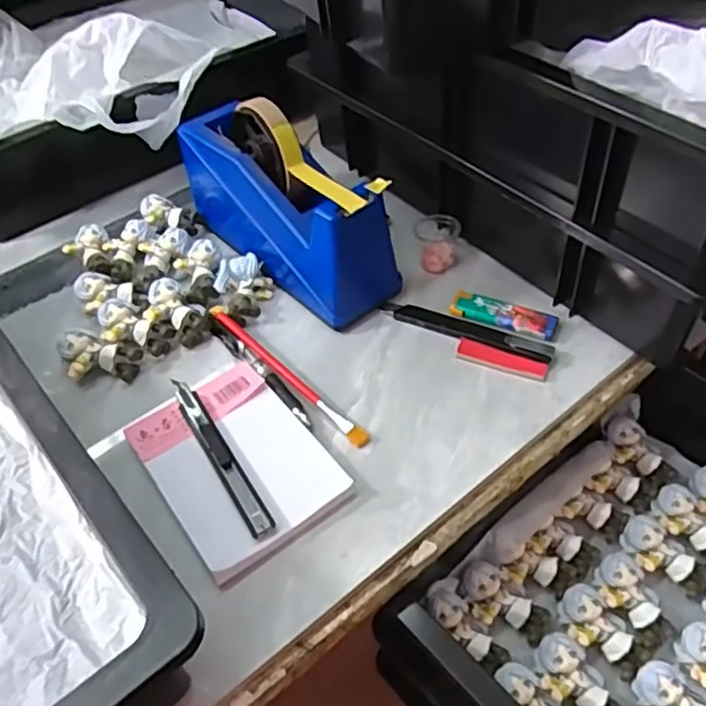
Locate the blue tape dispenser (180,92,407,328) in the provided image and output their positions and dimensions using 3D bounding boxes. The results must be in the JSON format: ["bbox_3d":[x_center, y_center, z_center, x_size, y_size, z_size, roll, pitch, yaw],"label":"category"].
[{"bbox_3d":[-0.058,-0.125,0.512,0.069,0.116,0.208,-34,54,-24],"label":"blue tape dispenser"}]

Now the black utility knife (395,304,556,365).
[{"bbox_3d":[0.088,-0.015,0.478,0.117,0.006,0.017,19,52,20],"label":"black utility knife"}]

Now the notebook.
[{"bbox_3d":[-0.074,0.067,0.413,0.094,0.017,0.128,-31,53,-22],"label":"notebook"}]

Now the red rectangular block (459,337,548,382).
[{"bbox_3d":[0.105,0.006,0.461,0.063,0.004,0.017,19,52,20],"label":"red rectangular block"}]

